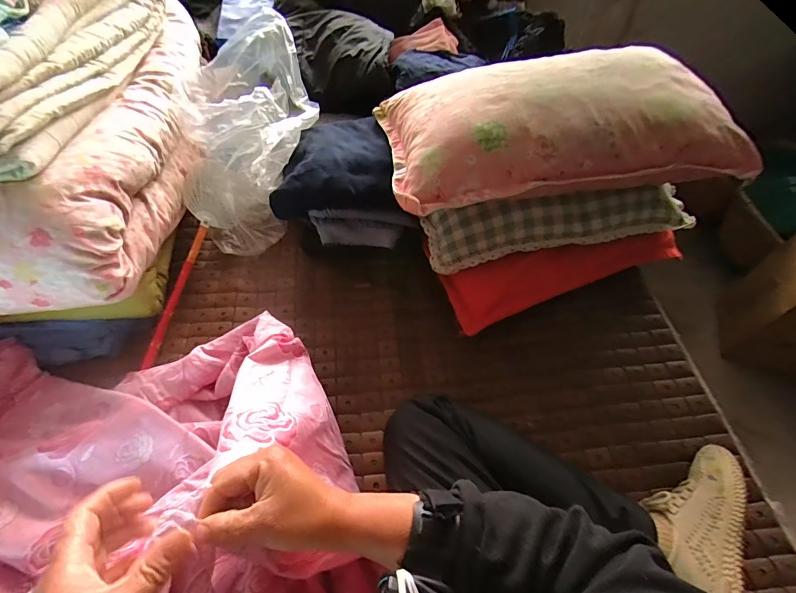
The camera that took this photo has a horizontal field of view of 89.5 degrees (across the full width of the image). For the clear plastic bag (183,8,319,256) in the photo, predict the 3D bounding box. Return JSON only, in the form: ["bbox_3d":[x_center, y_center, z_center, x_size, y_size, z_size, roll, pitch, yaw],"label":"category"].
[{"bbox_3d":[-0.306,-0.352,0.842,0.251,0.268,0.465,-7,55,-8],"label":"clear plastic bag"}]

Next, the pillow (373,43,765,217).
[{"bbox_3d":[0.264,-0.303,0.685,0.586,0.122,0.324,-9,56,-9],"label":"pillow"}]

